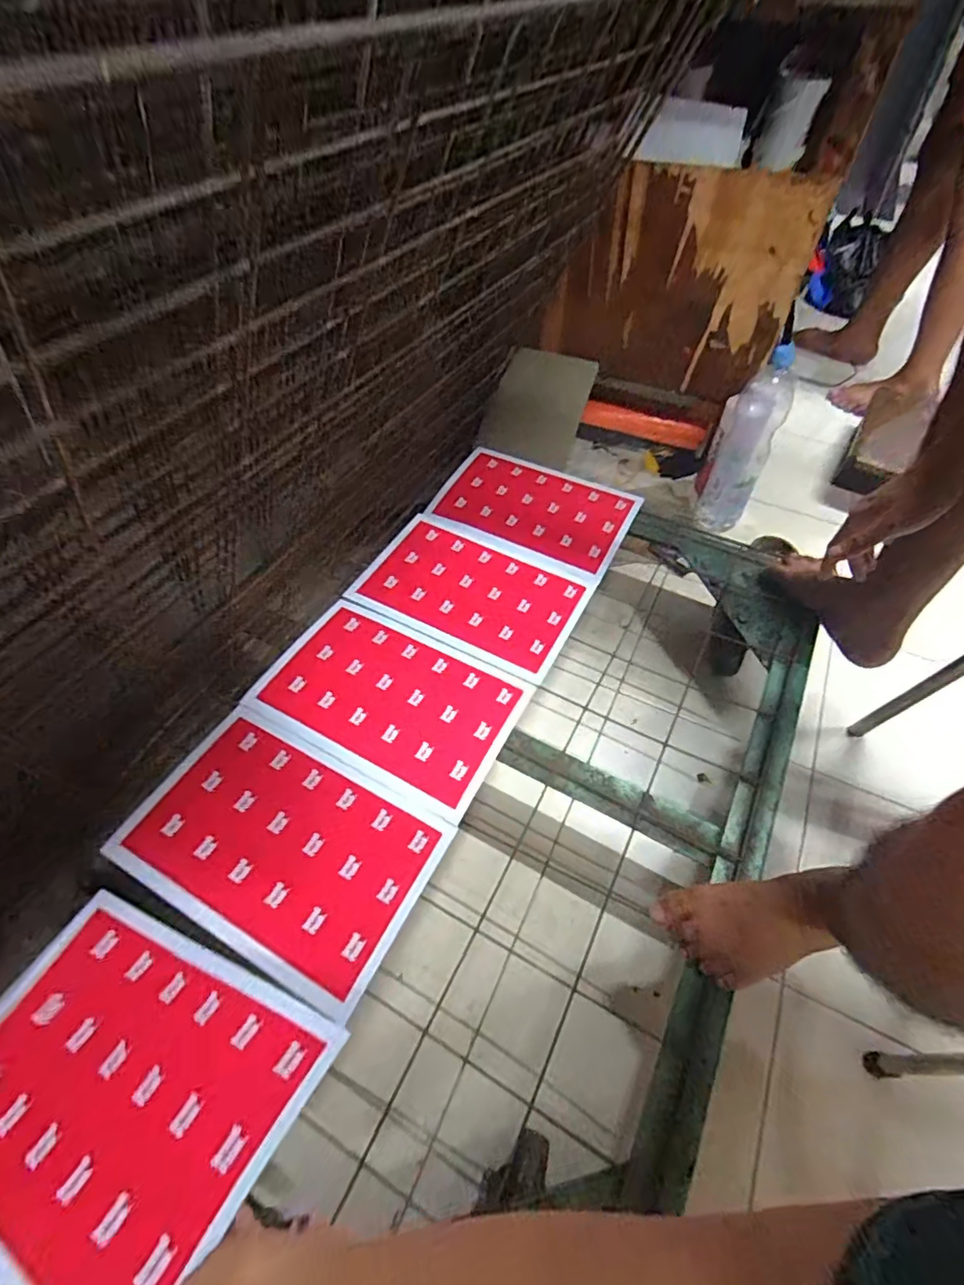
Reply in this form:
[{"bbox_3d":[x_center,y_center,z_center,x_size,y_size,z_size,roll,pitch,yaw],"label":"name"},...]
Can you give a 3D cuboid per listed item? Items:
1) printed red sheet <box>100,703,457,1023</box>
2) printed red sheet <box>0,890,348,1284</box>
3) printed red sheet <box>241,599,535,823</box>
[{"bbox_3d":[-0.221,0.215,0.609,0.325,0.010,0.209,24,55,16],"label":"printed red sheet"},{"bbox_3d":[-0.304,0.350,0.444,0.333,0.030,0.216,4,35,28],"label":"printed red sheet"},{"bbox_3d":[-0.119,0.068,0.721,0.317,0.011,0.205,24,56,15],"label":"printed red sheet"}]

